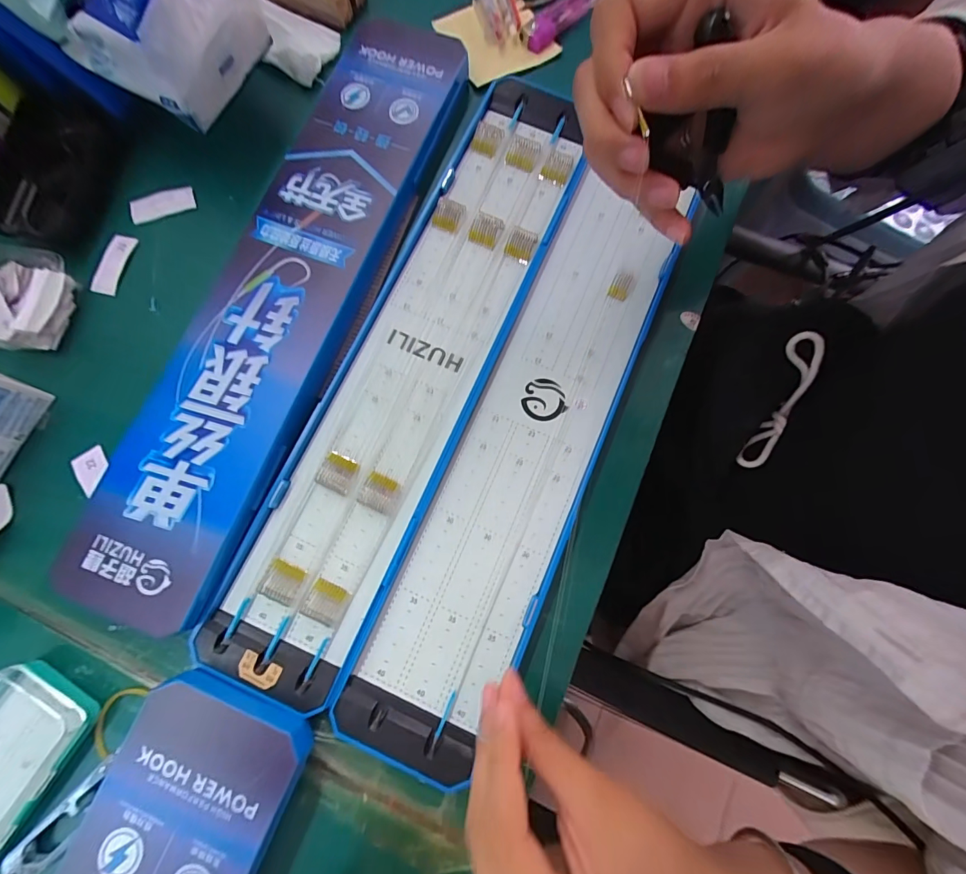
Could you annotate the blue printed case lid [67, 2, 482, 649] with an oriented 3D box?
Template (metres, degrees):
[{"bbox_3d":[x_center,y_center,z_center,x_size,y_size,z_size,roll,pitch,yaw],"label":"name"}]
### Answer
[{"bbox_3d":[-0.129,-0.109,0.279,0.091,0.020,0.445,20,77,4],"label":"blue printed case lid"}]

